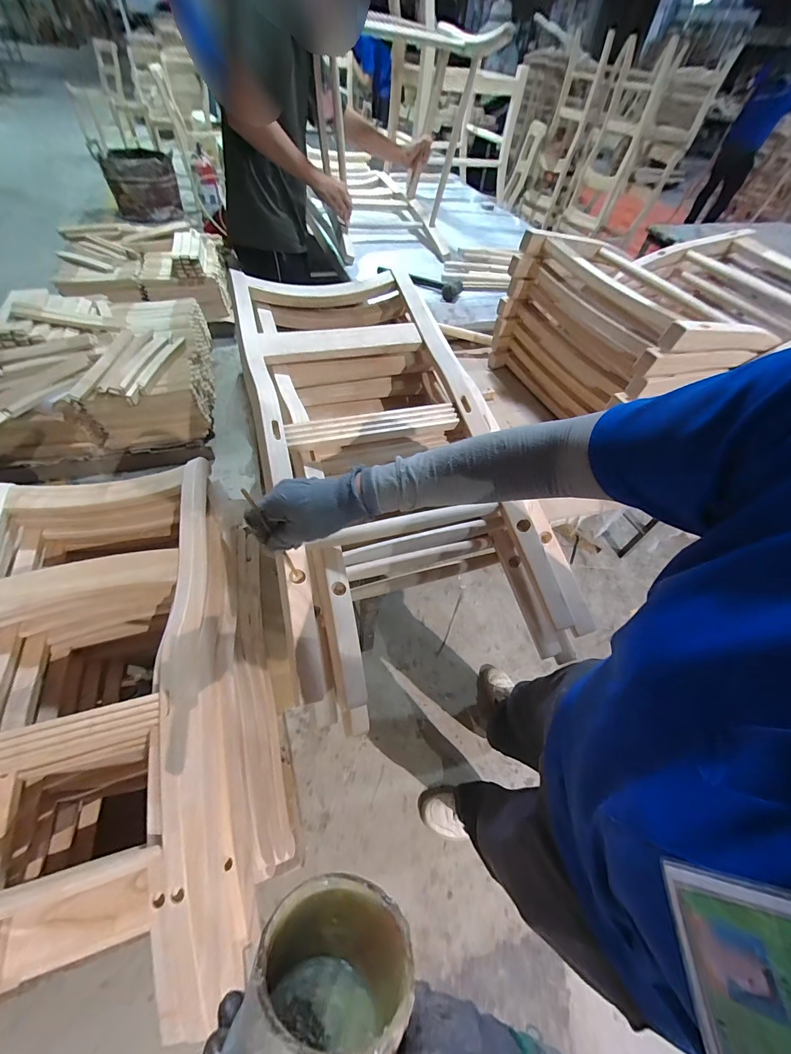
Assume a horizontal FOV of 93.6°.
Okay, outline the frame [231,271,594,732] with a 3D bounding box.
[{"bbox_3d":[-0.043,-0.181,0.717,0.398,0.200,0.898,-12,56,-14],"label":"frame"}]

